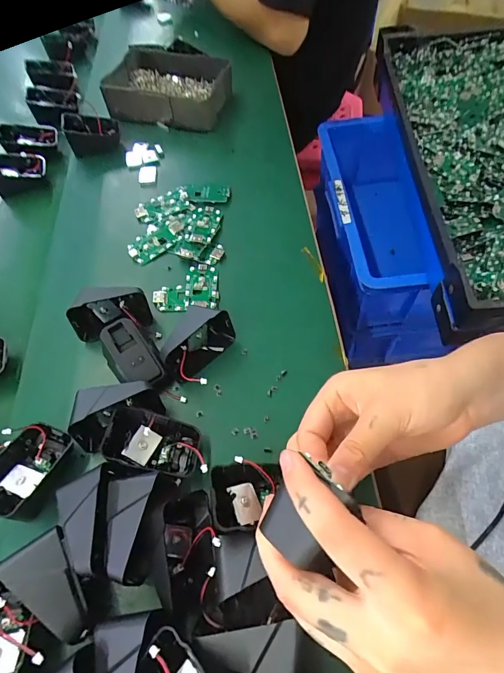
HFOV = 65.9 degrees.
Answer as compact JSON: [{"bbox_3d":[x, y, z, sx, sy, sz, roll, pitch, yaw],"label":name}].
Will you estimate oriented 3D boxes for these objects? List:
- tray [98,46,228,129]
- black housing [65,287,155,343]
[{"bbox_3d":[-0.116,-0.364,0.559,0.168,0.040,0.143,6,61,7],"label":"tray"},{"bbox_3d":[-0.132,-0.022,0.361,0.066,0.048,0.030,-9,60,-1],"label":"black housing"}]

